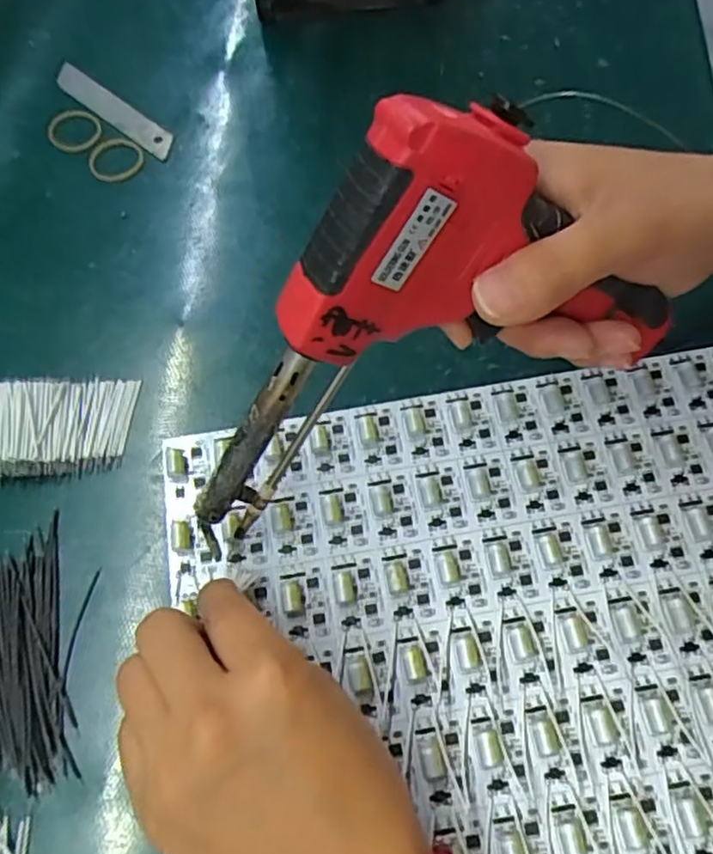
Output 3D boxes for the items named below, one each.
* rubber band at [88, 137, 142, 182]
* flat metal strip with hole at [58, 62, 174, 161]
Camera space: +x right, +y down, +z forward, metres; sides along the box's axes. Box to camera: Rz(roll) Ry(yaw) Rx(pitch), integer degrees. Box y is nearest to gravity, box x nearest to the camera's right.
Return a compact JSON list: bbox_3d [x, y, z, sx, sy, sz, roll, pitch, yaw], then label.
[{"bbox_3d":[-0.140,-0.157,0.389,0.031,0.004,0.031,-15,67,-6],"label":"rubber band"},{"bbox_3d":[-0.149,-0.194,0.405,0.099,0.004,0.018,37,72,16],"label":"flat metal strip with hole"}]

